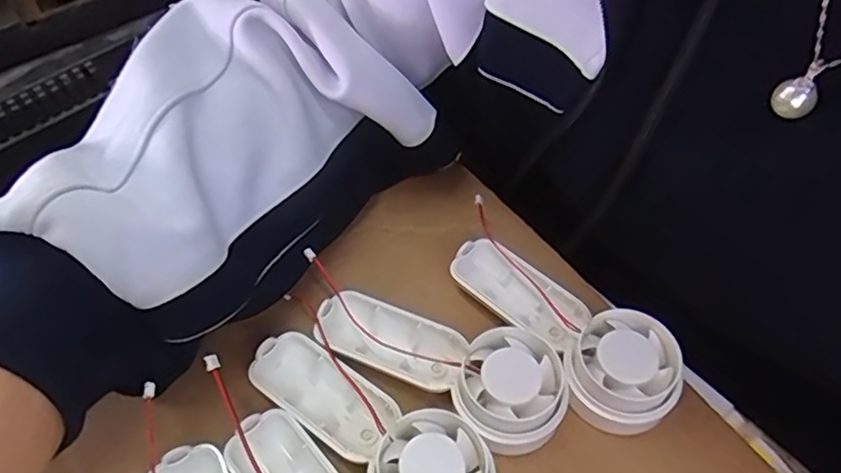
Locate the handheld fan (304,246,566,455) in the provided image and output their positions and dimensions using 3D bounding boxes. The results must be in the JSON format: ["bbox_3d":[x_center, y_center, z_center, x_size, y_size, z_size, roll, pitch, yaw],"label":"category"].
[{"bbox_3d":[0.002,0.048,0.265,0.123,0.026,0.045,27,56,19],"label":"handheld fan"}]

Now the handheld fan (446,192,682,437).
[{"bbox_3d":[0.059,0.032,0.276,0.042,0.029,0.126,-31,58,-22],"label":"handheld fan"}]

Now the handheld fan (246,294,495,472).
[{"bbox_3d":[-0.020,0.075,0.245,0.110,0.024,0.043,37,60,25],"label":"handheld fan"}]

